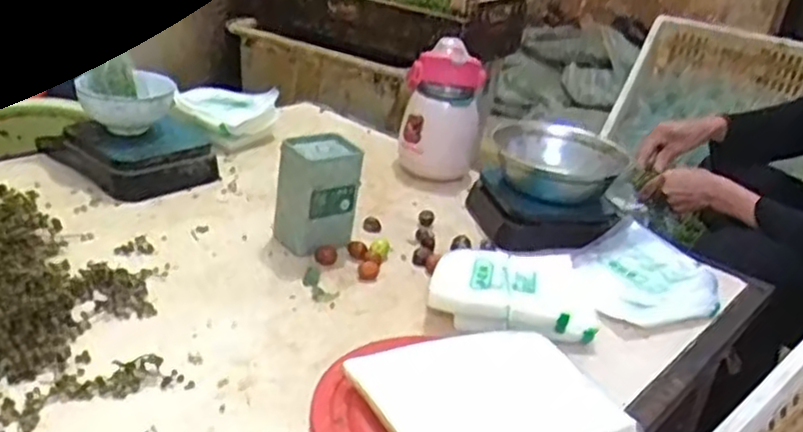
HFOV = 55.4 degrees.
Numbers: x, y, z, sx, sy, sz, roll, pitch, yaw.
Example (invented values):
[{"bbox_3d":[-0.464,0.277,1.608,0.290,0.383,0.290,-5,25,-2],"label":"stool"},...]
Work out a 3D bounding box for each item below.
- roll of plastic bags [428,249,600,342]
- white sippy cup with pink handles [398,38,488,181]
[{"bbox_3d":[0.118,0.078,0.798,0.168,0.041,0.116,10,25,4],"label":"roll of plastic bags"},{"bbox_3d":[0.059,-0.153,1.127,0.114,0.181,0.089,8,25,0],"label":"white sippy cup with pink handles"}]

